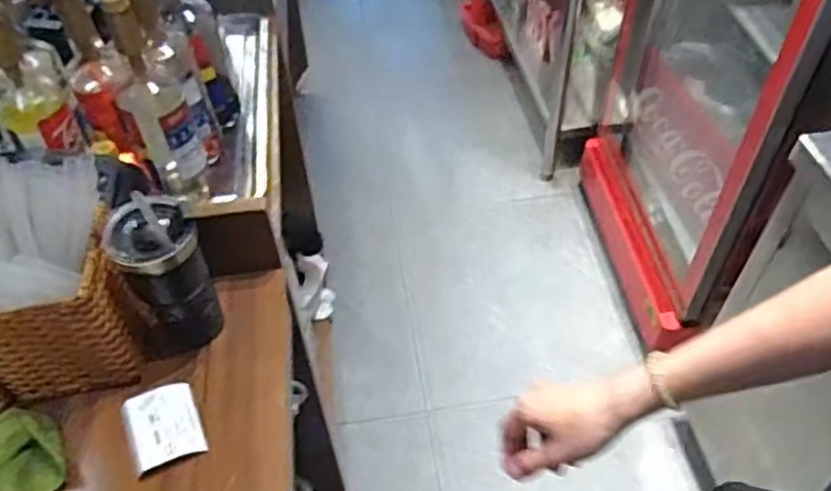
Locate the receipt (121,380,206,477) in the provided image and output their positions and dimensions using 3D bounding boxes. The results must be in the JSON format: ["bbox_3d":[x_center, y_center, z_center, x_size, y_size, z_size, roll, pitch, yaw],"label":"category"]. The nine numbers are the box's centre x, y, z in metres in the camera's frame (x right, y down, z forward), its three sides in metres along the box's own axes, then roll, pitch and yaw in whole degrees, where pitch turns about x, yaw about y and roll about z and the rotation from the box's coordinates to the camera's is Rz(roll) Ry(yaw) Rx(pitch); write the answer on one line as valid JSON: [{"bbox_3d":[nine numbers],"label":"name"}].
[{"bbox_3d":[-0.240,0.171,0.662,0.063,0.017,0.077,-20,51,-15],"label":"receipt"}]

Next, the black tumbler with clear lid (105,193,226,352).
[{"bbox_3d":[-0.236,0.030,0.673,0.072,0.162,0.079,-1,49,1],"label":"black tumbler with clear lid"}]

